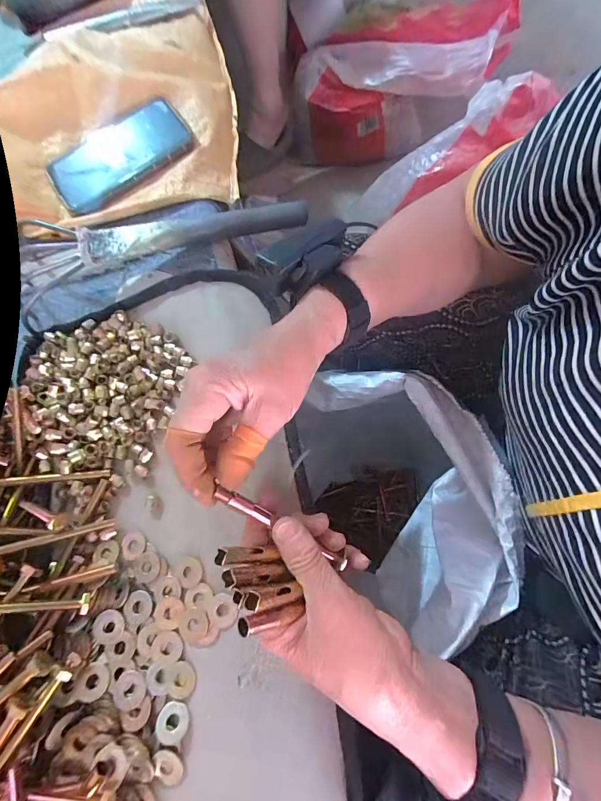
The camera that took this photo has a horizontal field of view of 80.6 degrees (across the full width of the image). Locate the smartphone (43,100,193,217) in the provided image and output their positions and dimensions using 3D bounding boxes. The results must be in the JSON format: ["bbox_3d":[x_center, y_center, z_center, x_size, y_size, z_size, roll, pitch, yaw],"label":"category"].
[{"bbox_3d":[-0.205,-0.278,0.398,0.156,0.010,0.086,-33,83,0],"label":"smartphone"}]

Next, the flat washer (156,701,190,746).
[{"bbox_3d":[-0.085,0.215,0.237,0.020,0.004,0.022,-3,71,8],"label":"flat washer"}]

